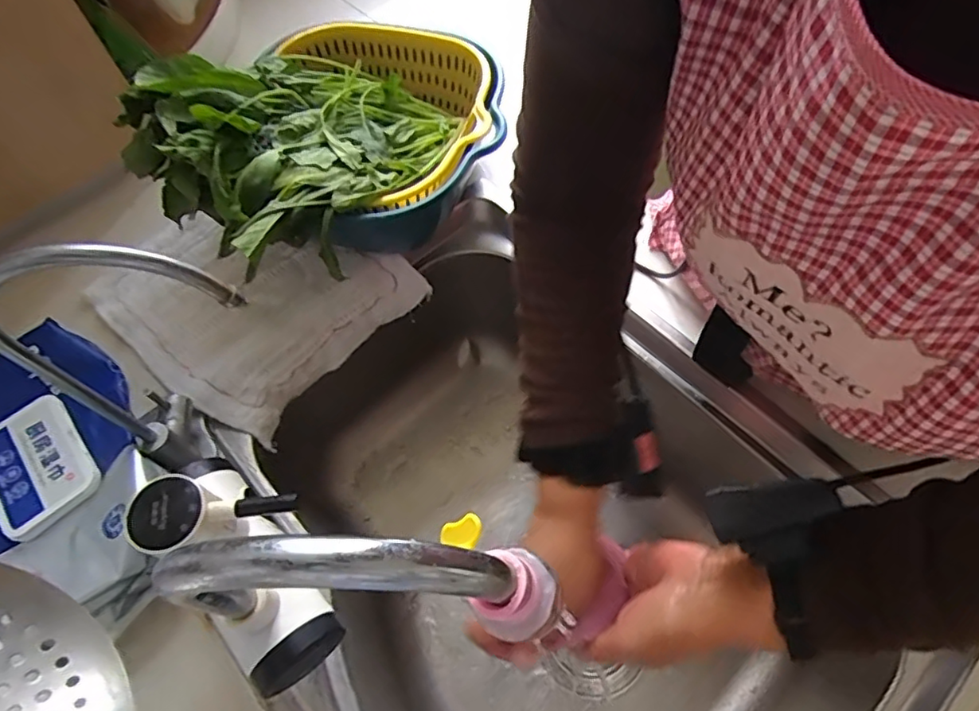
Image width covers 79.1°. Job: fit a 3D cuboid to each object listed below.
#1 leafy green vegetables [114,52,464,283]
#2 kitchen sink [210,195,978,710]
[{"bbox_3d":[-0.163,-0.202,0.521,0.215,0.101,0.266,33,68,19],"label":"leafy green vegetables"},{"bbox_3d":[0.034,0.182,0.531,0.524,0.200,0.406,40,70,21],"label":"kitchen sink"}]

